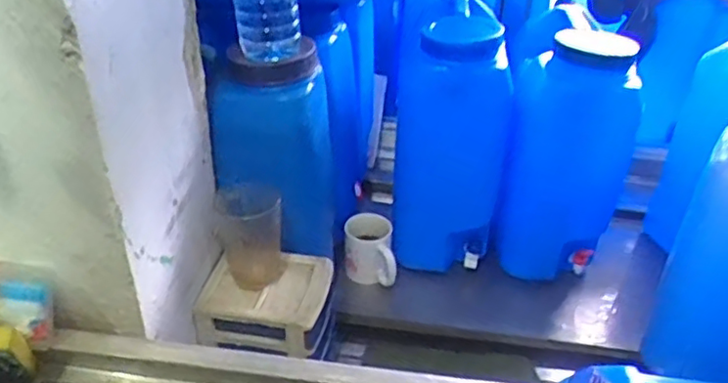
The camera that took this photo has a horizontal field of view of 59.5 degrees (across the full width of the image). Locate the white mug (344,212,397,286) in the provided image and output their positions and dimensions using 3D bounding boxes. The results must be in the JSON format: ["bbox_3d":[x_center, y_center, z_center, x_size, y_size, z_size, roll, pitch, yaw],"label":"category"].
[{"bbox_3d":[0.011,0.105,1.089,0.084,0.105,0.089,-3,34,-8],"label":"white mug"}]

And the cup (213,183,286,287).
[{"bbox_3d":[-0.161,0.059,0.900,0.091,0.131,0.088,1,33,-1],"label":"cup"}]

